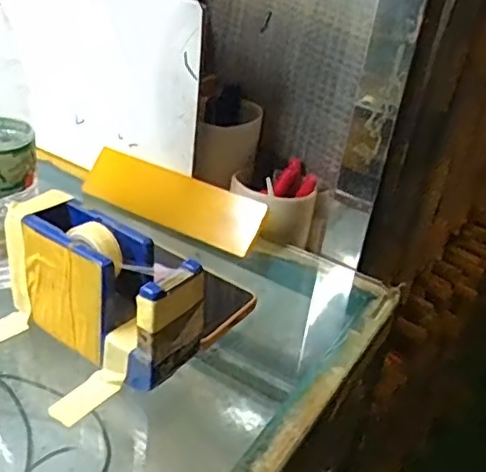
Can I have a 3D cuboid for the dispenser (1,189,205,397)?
[{"bbox_3d":[-0.091,0.033,0.389,0.137,0.076,0.054,25,35,29],"label":"dispenser"}]

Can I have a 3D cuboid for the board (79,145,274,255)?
[{"bbox_3d":[-0.065,-0.036,0.565,0.184,0.055,0.015,24,18,21],"label":"board"}]

